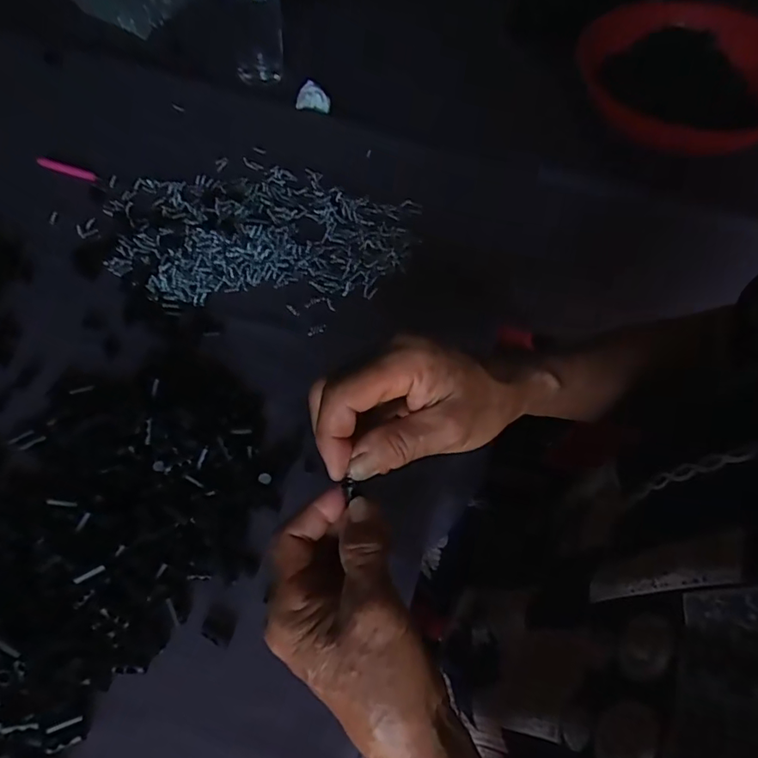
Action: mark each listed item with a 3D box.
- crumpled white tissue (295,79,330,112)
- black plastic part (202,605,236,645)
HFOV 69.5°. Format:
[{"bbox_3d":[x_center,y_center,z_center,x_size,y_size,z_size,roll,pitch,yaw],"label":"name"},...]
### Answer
[{"bbox_3d":[-0.075,-0.325,0.626,0.037,0.018,0.036,0,57,-5],"label":"crumpled white tissue"},{"bbox_3d":[-0.094,0.145,0.323,0.018,0.004,0.020,15,57,5],"label":"black plastic part"}]

